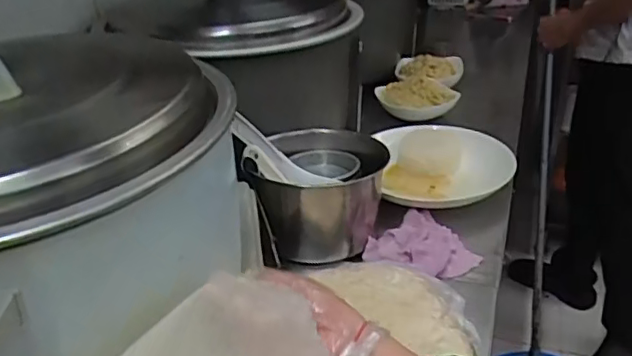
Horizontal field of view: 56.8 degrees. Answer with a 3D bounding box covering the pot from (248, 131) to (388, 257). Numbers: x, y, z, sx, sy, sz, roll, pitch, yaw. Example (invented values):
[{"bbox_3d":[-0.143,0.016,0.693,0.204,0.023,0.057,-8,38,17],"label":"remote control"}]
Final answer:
[{"bbox_3d":[0.014,0.023,0.825,0.159,0.120,0.184,3,29,9],"label":"pot"}]

